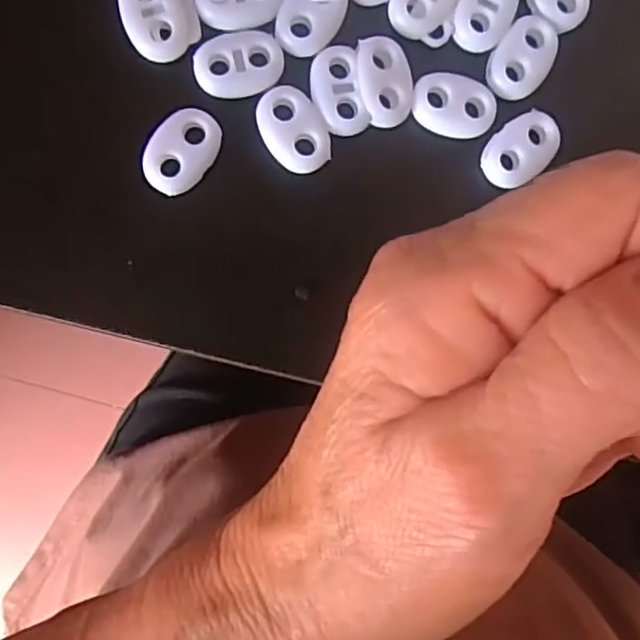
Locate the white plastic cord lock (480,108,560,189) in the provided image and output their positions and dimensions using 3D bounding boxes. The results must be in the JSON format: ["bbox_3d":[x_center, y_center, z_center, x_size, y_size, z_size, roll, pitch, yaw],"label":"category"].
[{"bbox_3d":[0.053,-0.045,0.179,0.022,0.004,0.015,-41,96,-2],"label":"white plastic cord lock"}]

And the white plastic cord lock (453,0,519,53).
[{"bbox_3d":[0.044,-0.082,0.177,0.015,0.004,0.022,19,91,-6],"label":"white plastic cord lock"}]

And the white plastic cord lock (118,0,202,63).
[{"bbox_3d":[-0.040,-0.076,0.168,0.018,0.004,0.021,-19,94,-4],"label":"white plastic cord lock"}]

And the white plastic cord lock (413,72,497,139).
[{"bbox_3d":[0.035,-0.056,0.176,0.022,0.004,0.016,5,92,-6],"label":"white plastic cord lock"}]

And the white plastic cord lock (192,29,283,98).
[{"bbox_3d":[-0.020,-0.065,0.170,0.022,0.004,0.016,-5,93,-5],"label":"white plastic cord lock"}]

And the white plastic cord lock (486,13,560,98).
[{"bbox_3d":[0.054,-0.069,0.178,0.015,0.004,0.022,37,89,-6],"label":"white plastic cord lock"}]

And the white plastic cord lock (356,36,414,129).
[{"bbox_3d":[0.017,-0.061,0.173,0.014,0.004,0.022,-11,94,-5],"label":"white plastic cord lock"}]

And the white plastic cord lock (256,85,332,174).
[{"bbox_3d":[-0.007,-0.049,0.172,0.015,0.004,0.022,-31,95,-3],"label":"white plastic cord lock"}]

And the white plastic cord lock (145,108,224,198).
[{"bbox_3d":[-0.035,-0.043,0.170,0.015,0.004,0.022,34,89,-6],"label":"white plastic cord lock"}]

